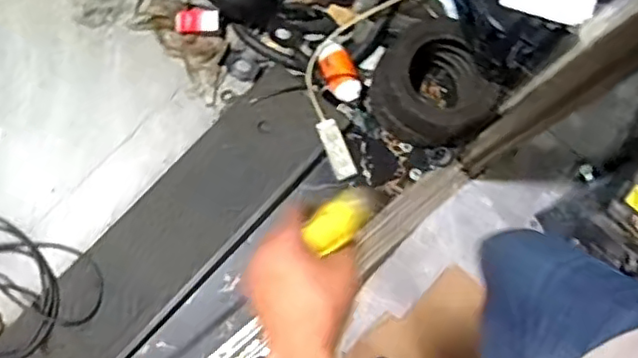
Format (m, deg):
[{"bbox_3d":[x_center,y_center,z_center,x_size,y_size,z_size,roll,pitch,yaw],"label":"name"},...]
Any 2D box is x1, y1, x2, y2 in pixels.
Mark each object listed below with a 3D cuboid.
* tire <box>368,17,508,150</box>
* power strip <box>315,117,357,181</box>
[{"bbox_3d":[0.263,-0.216,1.413,0.278,0.206,0.252,37,79,3],"label":"tire"},{"bbox_3d":[0.039,-0.070,1.465,0.049,0.027,0.149,-20,82,-7],"label":"power strip"}]

